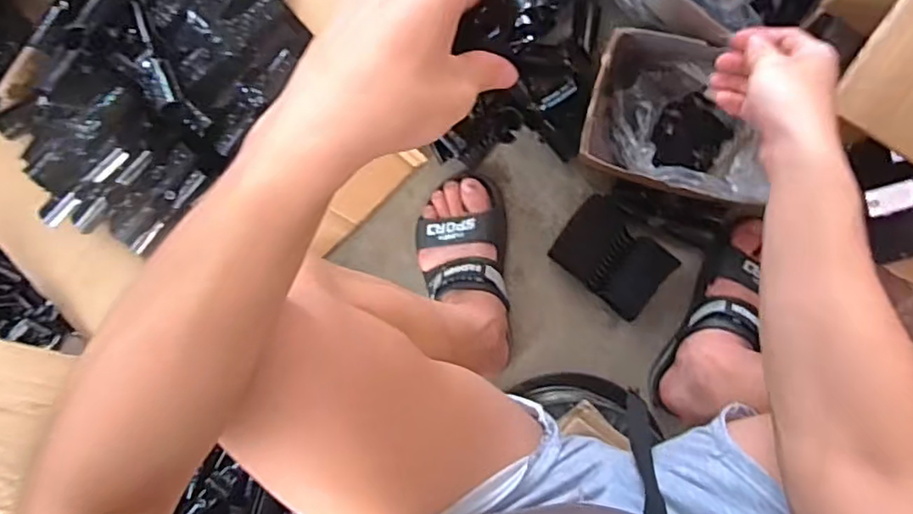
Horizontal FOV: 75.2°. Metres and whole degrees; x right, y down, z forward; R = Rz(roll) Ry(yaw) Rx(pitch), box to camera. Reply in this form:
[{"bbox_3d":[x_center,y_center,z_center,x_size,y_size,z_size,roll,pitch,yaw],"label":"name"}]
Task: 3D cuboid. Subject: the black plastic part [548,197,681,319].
[{"bbox_3d":[0.188,0.001,0.713,0.130,0.021,0.094,40,100,2],"label":"black plastic part"}]

